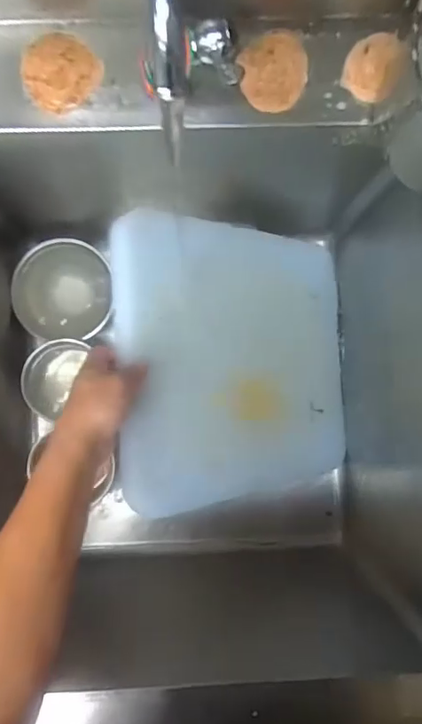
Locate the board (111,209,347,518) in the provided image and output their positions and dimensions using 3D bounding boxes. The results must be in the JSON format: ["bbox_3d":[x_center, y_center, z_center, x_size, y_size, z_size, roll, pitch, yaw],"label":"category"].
[{"bbox_3d":[0.050,0.004,0.678,0.376,0.017,0.349,-4,96,-39],"label":"board"}]

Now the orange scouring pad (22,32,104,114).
[{"bbox_3d":[-0.141,-0.271,0.474,0.070,0.013,0.069,-42,90,-4],"label":"orange scouring pad"}]

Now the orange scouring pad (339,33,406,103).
[{"bbox_3d":[0.154,-0.279,0.484,0.054,0.014,0.065,31,86,-1],"label":"orange scouring pad"}]

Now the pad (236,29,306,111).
[{"bbox_3d":[0.060,-0.273,0.481,0.062,0.011,0.069,-6,88,-3],"label":"pad"}]

